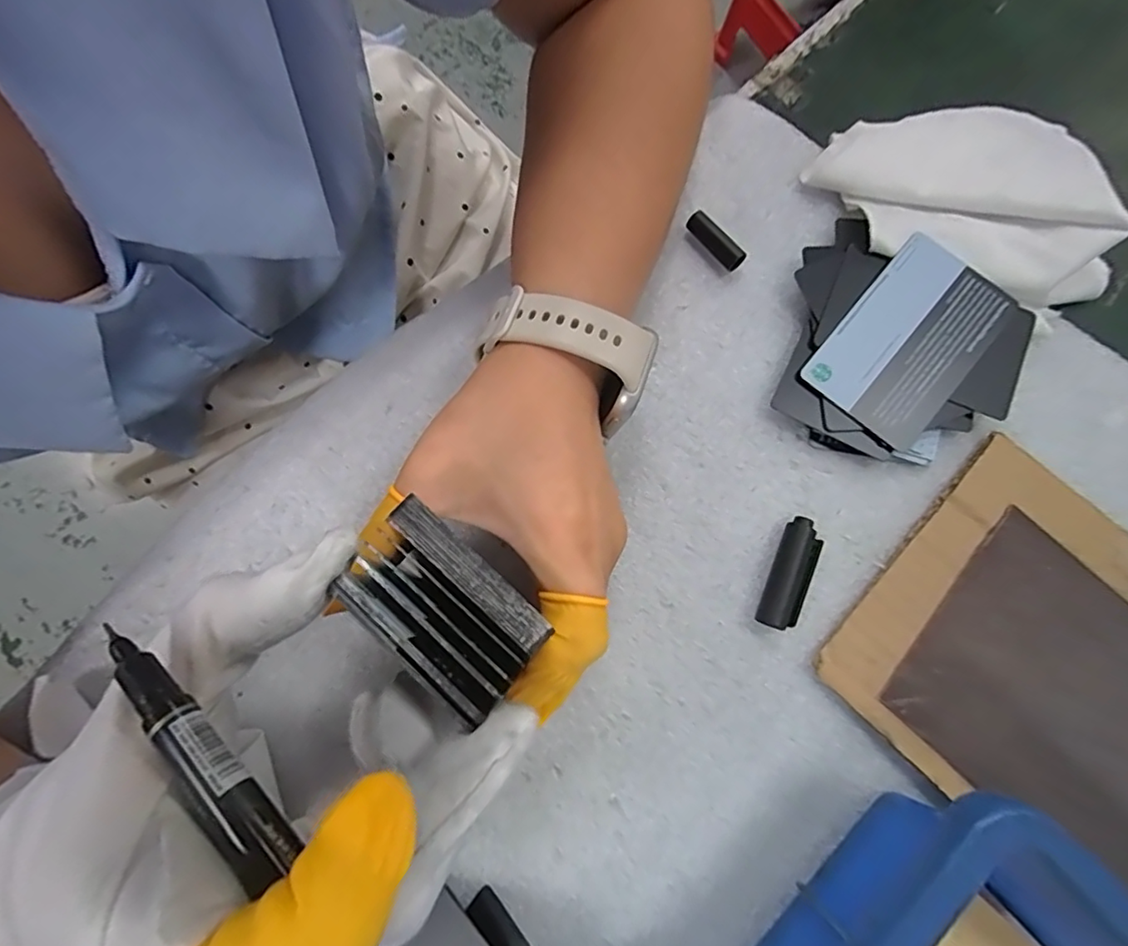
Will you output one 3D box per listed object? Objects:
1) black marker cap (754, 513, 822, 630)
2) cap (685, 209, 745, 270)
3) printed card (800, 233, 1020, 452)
[{"bbox_3d":[0.091,0.041,0.225,0.016,0.011,0.044,20,78,4],"label":"black marker cap"},{"bbox_3d":[0.068,-0.105,0.255,0.009,0.007,0.031,-36,80,-8],"label":"cap"},{"bbox_3d":[0.145,-0.055,0.236,0.053,0.004,0.081,40,87,6],"label":"printed card"}]

